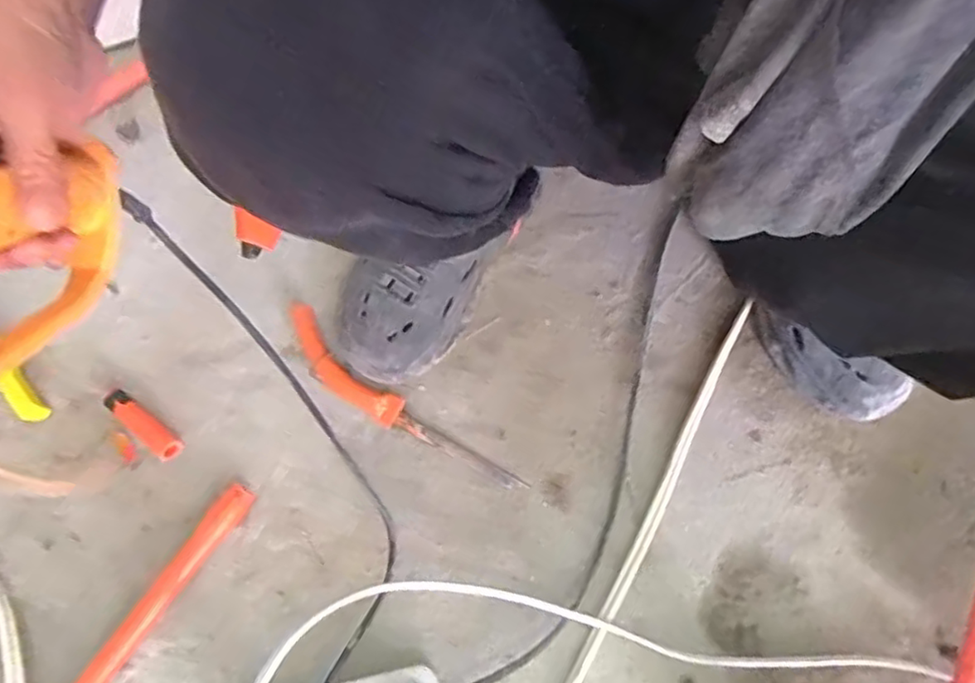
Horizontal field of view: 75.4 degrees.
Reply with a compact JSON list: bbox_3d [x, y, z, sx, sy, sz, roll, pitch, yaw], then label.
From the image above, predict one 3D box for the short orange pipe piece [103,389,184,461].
[{"bbox_3d":[-0.310,0.075,0.566,0.084,0.019,0.022,35,77,12],"label":"short orange pipe piece"}]

